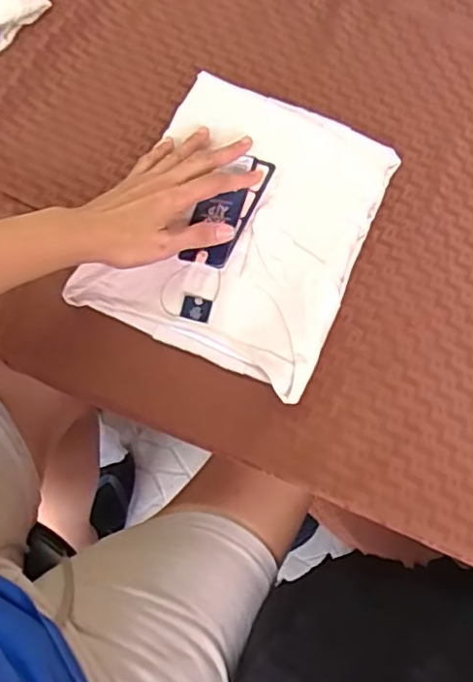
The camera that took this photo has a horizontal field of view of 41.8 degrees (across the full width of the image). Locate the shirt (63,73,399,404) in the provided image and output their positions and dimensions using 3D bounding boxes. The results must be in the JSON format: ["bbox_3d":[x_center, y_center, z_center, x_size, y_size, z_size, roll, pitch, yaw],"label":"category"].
[{"bbox_3d":[0.008,-0.108,0.567,0.215,0.044,0.260,24,67,8],"label":"shirt"}]

